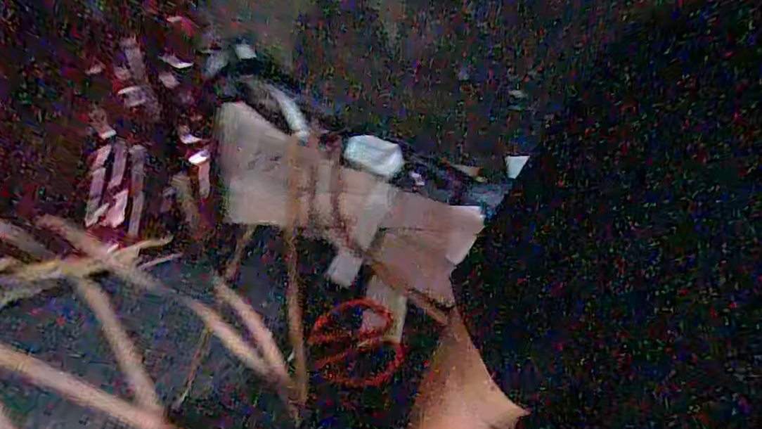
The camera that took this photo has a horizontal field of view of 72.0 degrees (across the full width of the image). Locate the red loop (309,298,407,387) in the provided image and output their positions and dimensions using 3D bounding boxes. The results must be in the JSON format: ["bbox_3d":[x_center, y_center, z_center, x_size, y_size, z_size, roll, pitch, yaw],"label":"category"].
[{"bbox_3d":[-0.033,0.163,0.675,0.107,0.021,0.122,-11,41,-12],"label":"red loop"}]

